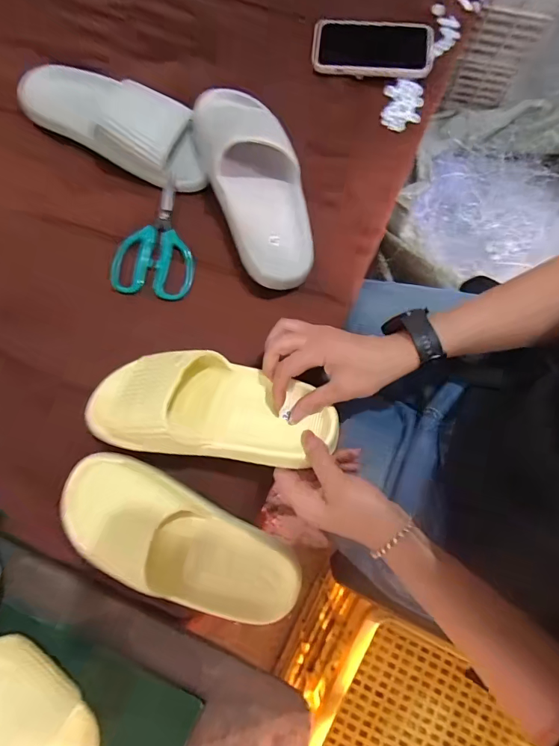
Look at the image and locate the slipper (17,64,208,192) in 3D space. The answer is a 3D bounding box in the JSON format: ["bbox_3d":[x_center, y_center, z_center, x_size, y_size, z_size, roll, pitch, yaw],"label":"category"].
[{"bbox_3d":[-0.196,-0.309,0.513,0.257,0.055,0.105,22,77,3],"label":"slipper"}]

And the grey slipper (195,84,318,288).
[{"bbox_3d":[-0.027,-0.232,0.489,0.108,0.061,0.230,-16,79,-5],"label":"grey slipper"}]

